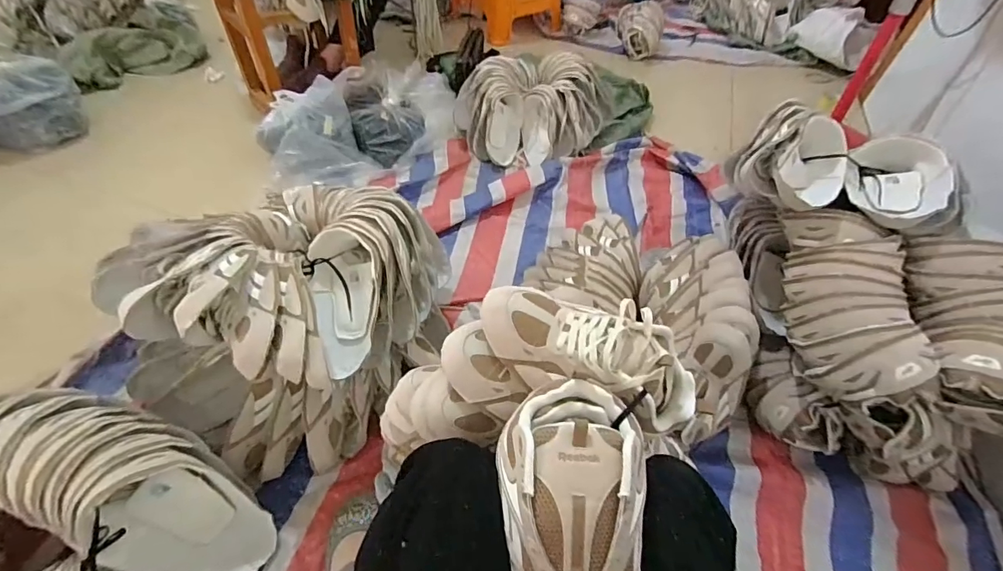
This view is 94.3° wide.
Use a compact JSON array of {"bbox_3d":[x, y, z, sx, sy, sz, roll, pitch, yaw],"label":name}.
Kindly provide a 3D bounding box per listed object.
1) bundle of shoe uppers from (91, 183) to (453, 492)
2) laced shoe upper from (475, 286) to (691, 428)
[{"bbox_3d":[-0.344,0.042,0.846,0.427,0.278,0.518,27,54,17],"label":"bundle of shoe uppers"},{"bbox_3d":[0.103,0.071,0.533,0.254,0.081,0.103,22,52,13],"label":"laced shoe upper"}]

